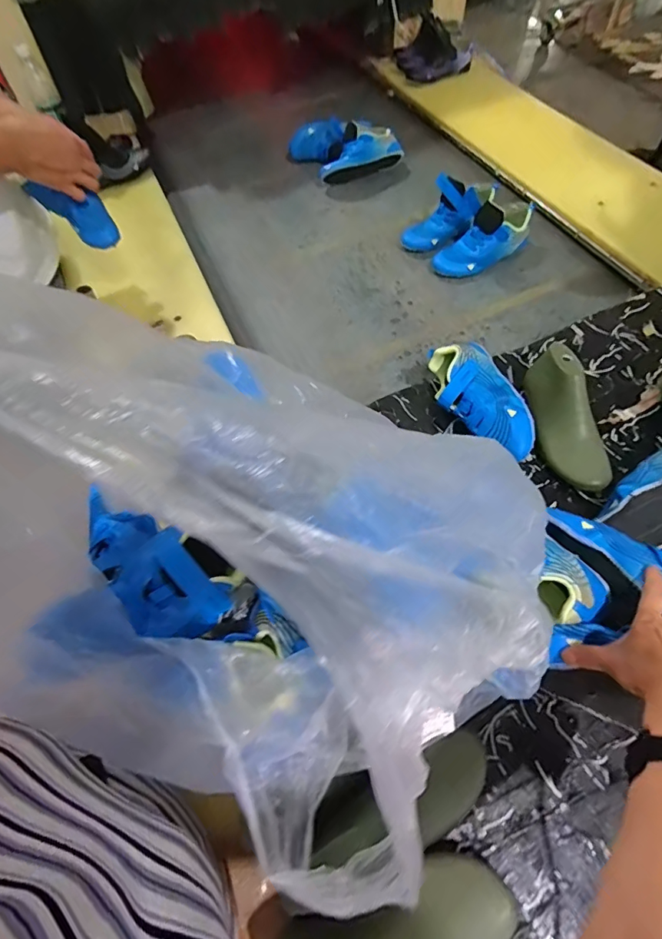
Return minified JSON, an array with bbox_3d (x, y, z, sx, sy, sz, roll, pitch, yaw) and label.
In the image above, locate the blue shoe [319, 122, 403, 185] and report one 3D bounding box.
[{"bbox_3d":[0.067,-0.764,1.082,0.216,0.091,0.082,-16,60,-5],"label":"blue shoe"}]

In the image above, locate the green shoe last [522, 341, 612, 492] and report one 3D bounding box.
[{"bbox_3d":[0.322,-0.071,0.626,0.063,0.080,0.213,-9,74,-1],"label":"green shoe last"}]

